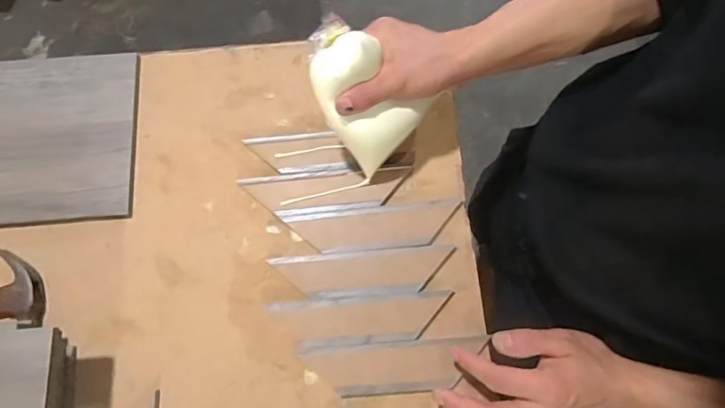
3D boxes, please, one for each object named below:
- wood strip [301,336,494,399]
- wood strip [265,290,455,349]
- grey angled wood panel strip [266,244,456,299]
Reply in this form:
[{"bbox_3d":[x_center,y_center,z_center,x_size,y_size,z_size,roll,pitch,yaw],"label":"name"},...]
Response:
[{"bbox_3d":[0.033,0.156,0.461,0.167,0.005,0.046,-6,73,-2],"label":"wood strip"},{"bbox_3d":[-0.003,0.114,0.479,0.175,0.004,0.047,-4,73,-2],"label":"wood strip"},{"bbox_3d":[0.001,0.070,0.494,0.178,0.006,0.047,-4,73,-2],"label":"grey angled wood panel strip"}]

